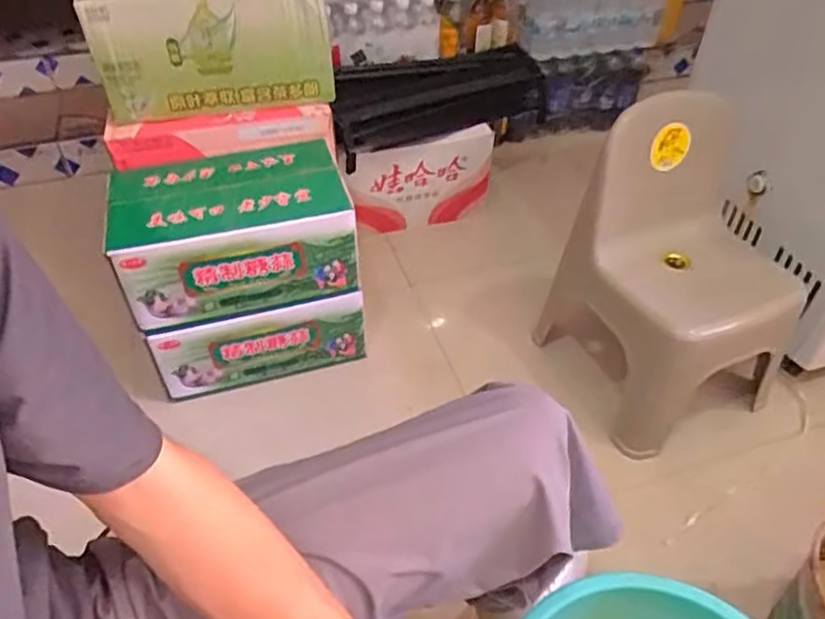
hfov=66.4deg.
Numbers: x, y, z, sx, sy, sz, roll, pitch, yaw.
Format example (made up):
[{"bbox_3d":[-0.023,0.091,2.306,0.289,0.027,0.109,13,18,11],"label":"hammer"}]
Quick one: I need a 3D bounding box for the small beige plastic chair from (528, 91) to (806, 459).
[{"bbox_3d":[0.464,-0.050,1.089,0.366,0.489,0.345,-21,48,-18],"label":"small beige plastic chair"}]

